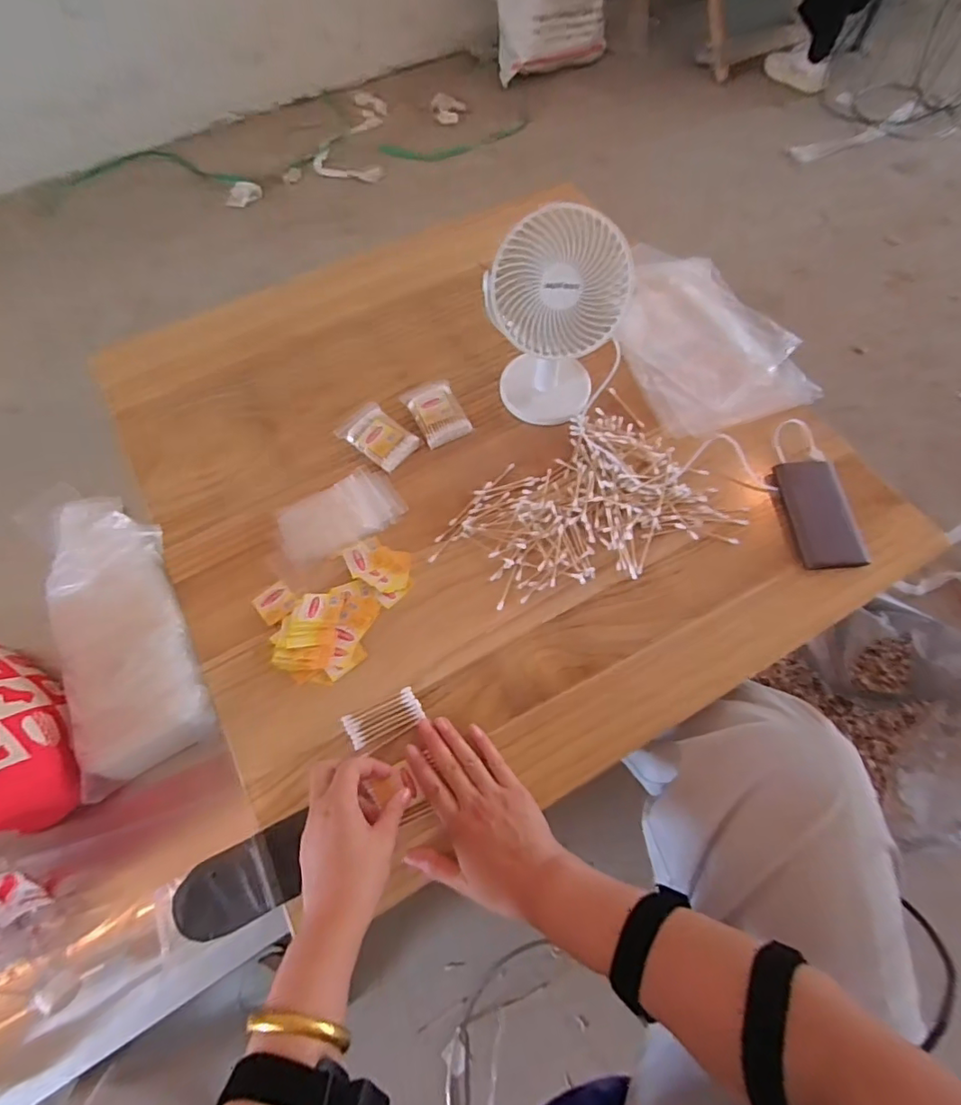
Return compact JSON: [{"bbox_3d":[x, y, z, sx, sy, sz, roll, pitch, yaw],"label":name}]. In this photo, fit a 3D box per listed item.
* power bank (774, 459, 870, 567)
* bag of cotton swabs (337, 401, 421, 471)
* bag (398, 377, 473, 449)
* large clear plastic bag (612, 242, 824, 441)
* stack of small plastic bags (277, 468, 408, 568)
[{"bbox_3d":[0.387,-0.046,0.613,0.072,0.012,0.133,-3,66,0],"label":"power bank"},{"bbox_3d":[-0.126,-0.144,0.671,0.090,0.011,0.061,40,72,17],"label":"bag of cotton swabs"},{"bbox_3d":[-0.055,-0.183,0.686,0.064,0.017,0.095,-27,68,-11],"label":"bag"},{"bbox_3d":[0.306,-0.300,0.739,0.229,0.038,0.307,-16,66,-6],"label":"large clear plastic bag"},{"bbox_3d":[-0.160,-0.042,0.617,0.140,0.013,0.079,-31,69,-12],"label":"stack of small plastic bags"}]

